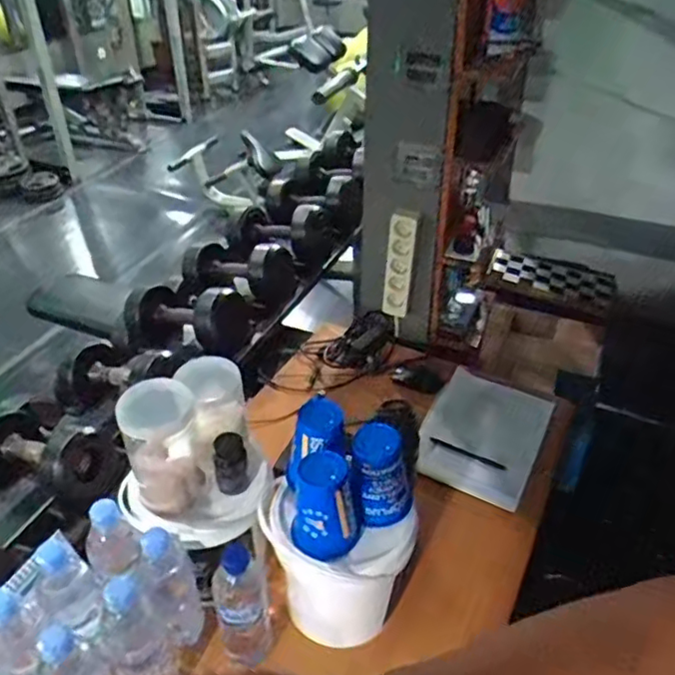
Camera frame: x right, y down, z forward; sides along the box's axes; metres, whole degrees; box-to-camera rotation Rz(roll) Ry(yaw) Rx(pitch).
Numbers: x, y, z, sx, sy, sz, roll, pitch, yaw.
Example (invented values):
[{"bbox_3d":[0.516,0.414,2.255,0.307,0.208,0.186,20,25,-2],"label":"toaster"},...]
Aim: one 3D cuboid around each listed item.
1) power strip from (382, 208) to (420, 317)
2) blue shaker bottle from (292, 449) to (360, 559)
[{"bbox_3d":[0.152,-0.171,1.459,0.070,0.288,0.032,0,36,-1],"label":"power strip"},{"bbox_3d":[-0.015,0.208,0.762,0.079,0.116,0.071,-1,36,-2],"label":"blue shaker bottle"}]

